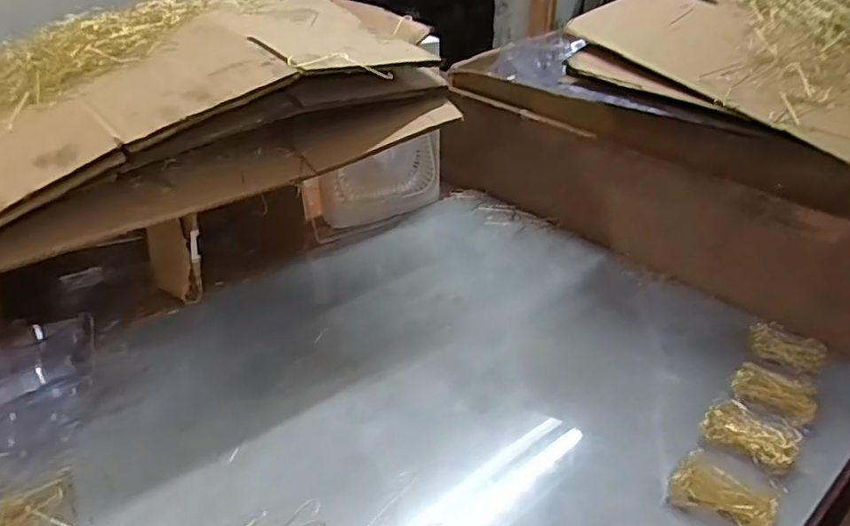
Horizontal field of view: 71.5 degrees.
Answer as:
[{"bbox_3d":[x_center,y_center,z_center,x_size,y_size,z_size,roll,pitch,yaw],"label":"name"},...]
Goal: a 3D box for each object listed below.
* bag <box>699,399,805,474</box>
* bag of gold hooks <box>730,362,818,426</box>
[{"bbox_3d":[0.280,0.144,0.505,0.052,0.009,0.072,-25,39,-35],"label":"bag"},{"bbox_3d":[0.319,0.117,0.540,0.069,0.009,0.052,26,40,37],"label":"bag of gold hooks"}]

